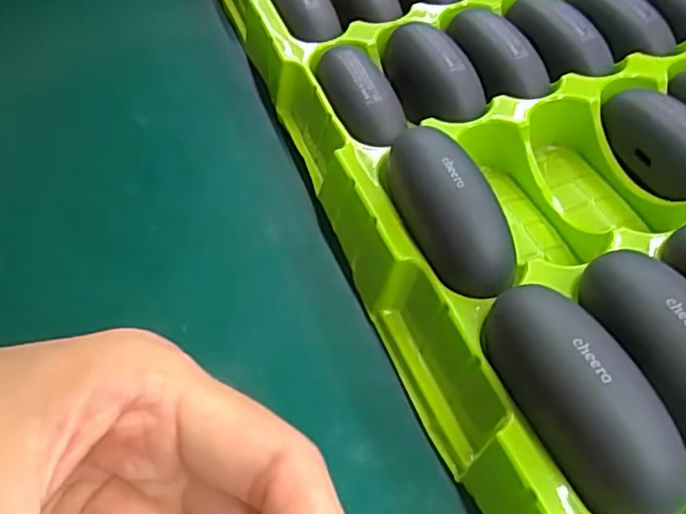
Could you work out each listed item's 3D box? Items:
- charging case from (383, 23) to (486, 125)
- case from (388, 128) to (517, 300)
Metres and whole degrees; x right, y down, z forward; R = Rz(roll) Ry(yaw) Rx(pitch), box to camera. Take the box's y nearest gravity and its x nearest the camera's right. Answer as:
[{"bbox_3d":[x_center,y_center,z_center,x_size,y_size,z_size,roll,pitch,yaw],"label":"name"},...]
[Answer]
[{"bbox_3d":[0.035,-0.075,0.264,0.022,0.025,0.054,-25,54,-14],"label":"charging case"},{"bbox_3d":[0.033,-0.016,0.203,0.027,0.019,0.063,-21,68,-11],"label":"case"}]

